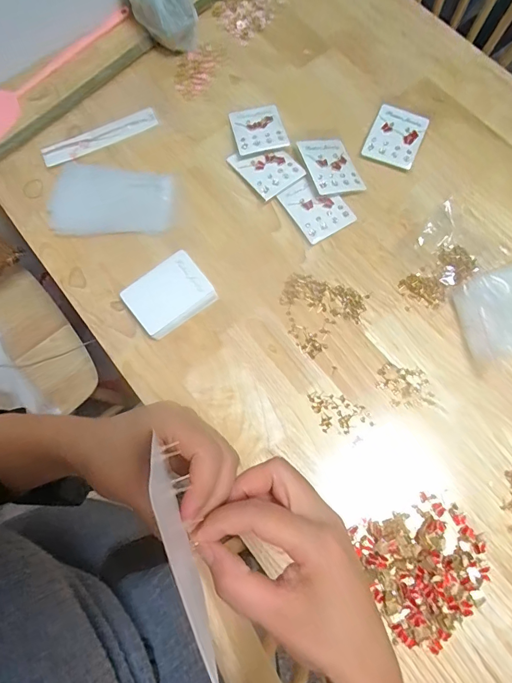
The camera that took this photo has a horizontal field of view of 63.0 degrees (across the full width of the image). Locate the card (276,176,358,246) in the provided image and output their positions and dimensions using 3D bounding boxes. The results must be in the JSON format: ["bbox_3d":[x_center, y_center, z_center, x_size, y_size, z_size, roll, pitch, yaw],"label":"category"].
[{"bbox_3d":[0.090,-0.204,0.632,0.080,0.010,0.102,-31,73,-6],"label":"card"}]

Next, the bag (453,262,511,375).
[{"bbox_3d":[0.352,-0.047,0.561,0.153,0.050,0.126,-20,73,-4],"label":"bag"}]

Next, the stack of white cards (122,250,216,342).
[{"bbox_3d":[-0.122,-0.066,0.582,0.108,0.035,0.083,-36,75,-9],"label":"stack of white cards"}]

